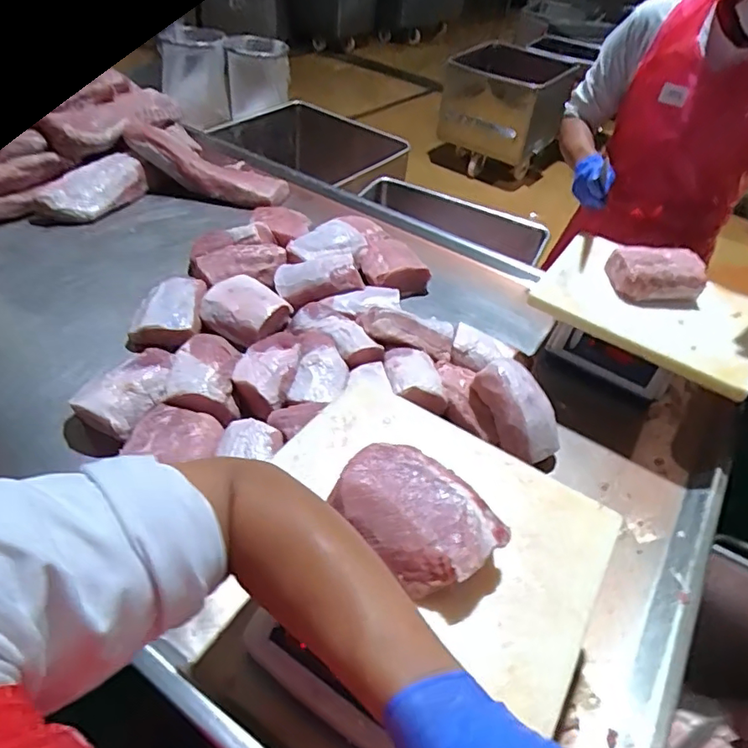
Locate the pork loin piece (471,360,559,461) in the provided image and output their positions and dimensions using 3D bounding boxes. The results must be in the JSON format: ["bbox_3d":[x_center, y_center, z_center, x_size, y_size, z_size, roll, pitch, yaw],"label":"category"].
[{"bbox_3d":[0.235,0.059,0.919,0.099,0.075,0.180,-21,75,-11],"label":"pork loin piece"}]

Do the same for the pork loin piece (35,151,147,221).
[{"bbox_3d":[-0.686,-0.464,1.370,0.144,0.102,0.242,12,43,5],"label":"pork loin piece"}]

